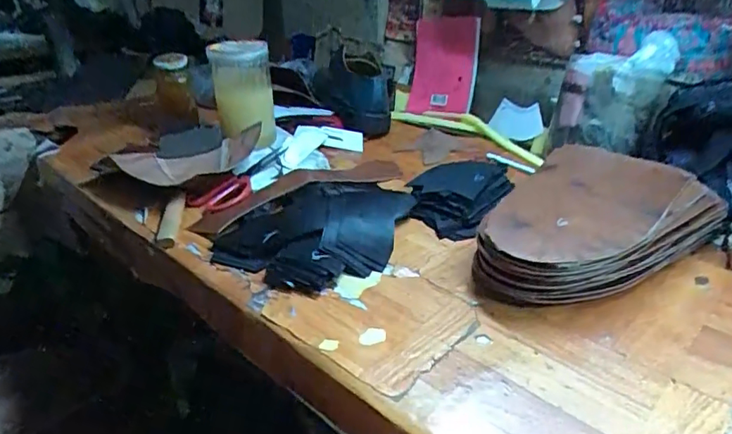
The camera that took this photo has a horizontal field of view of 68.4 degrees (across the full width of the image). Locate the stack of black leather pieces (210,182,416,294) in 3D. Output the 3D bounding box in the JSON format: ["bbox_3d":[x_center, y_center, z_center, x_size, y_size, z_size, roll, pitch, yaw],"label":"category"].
[{"bbox_3d":[-0.064,0.007,0.696,0.213,0.031,0.246,9,30,18],"label":"stack of black leather pieces"}]

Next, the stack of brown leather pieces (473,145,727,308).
[{"bbox_3d":[0.247,0.007,0.643,0.310,0.085,0.195,-19,33,-31],"label":"stack of brown leather pieces"}]

